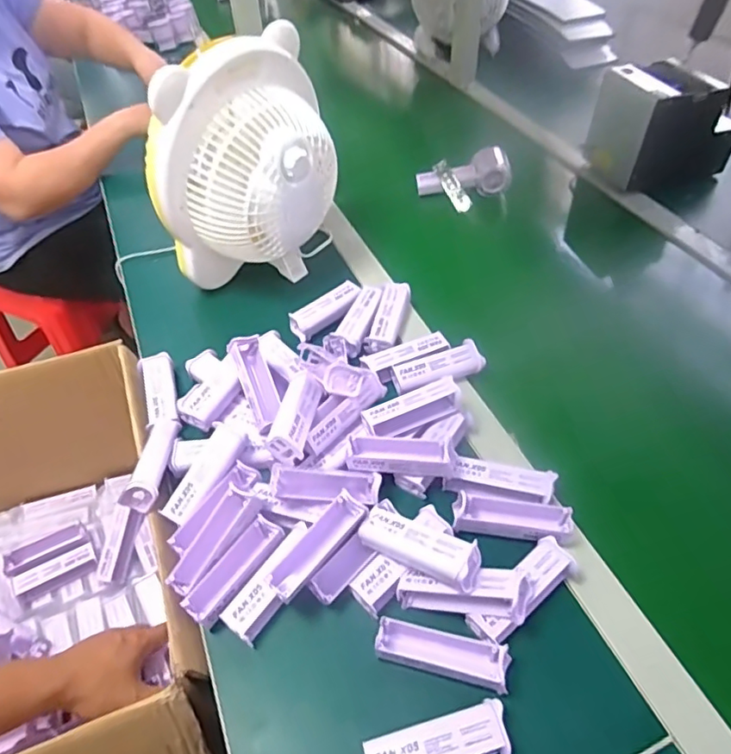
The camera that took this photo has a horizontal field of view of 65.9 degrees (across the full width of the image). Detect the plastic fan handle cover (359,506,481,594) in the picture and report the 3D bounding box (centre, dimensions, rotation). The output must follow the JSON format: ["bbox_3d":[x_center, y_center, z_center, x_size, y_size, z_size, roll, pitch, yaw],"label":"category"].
[{"bbox_3d":[0.044,0.139,0.461,0.100,0.026,0.033,14,52,34],"label":"plastic fan handle cover"}]

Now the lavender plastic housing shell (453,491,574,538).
[{"bbox_3d":[0.130,0.126,0.503,0.098,0.028,0.035,5,49,8],"label":"lavender plastic housing shell"}]

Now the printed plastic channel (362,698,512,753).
[{"bbox_3d":[0.050,0.260,0.396,0.099,0.027,0.035,-13,49,-8],"label":"printed plastic channel"}]

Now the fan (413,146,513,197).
[{"bbox_3d":[0.153,-0.323,0.892,0.142,0.048,0.062,-6,48,-2],"label":"fan"}]

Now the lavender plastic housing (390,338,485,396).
[{"bbox_3d":[0.080,-0.011,0.624,0.101,0.020,0.033,-15,49,-10],"label":"lavender plastic housing"}]

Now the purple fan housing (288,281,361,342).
[{"bbox_3d":[-0.048,-0.083,0.702,0.098,0.019,0.036,-34,55,-24],"label":"purple fan housing"}]

